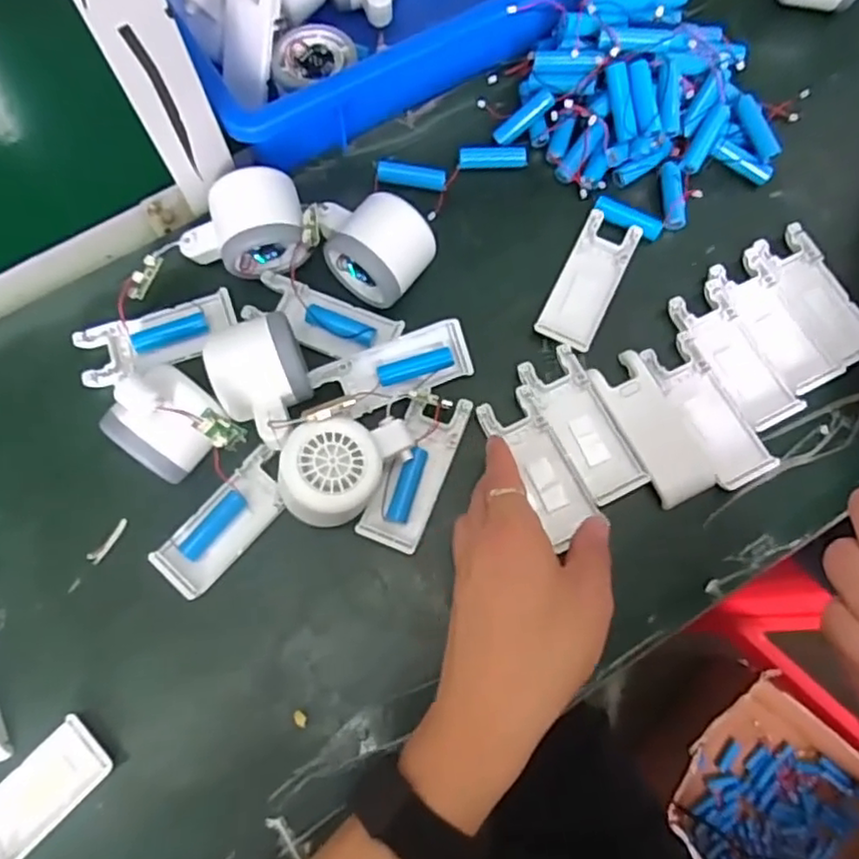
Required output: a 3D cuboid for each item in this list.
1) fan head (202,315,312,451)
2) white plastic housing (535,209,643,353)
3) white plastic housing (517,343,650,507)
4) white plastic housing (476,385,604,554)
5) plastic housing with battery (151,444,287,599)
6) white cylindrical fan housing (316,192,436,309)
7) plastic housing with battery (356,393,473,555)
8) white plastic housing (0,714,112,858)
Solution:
[{"bbox_3d":[-0.099,-0.023,0.404,0.055,0.051,0.079,-21,75,-6],"label":"fan head"},{"bbox_3d":[0.111,-0.102,0.454,0.040,0.006,0.103,25,76,6],"label":"white plastic housing"},{"bbox_3d":[0.099,-0.004,0.425,0.039,0.009,0.102,-26,76,-8],"label":"white plastic housing"},{"bbox_3d":[0.072,0.021,0.423,0.040,0.008,0.098,-27,80,-9],"label":"white plastic housing"},{"bbox_3d":[-0.124,0.056,0.401,0.039,0.011,0.093,41,78,10],"label":"plastic housing with battery"},{"bbox_3d":[-0.040,-0.124,0.434,0.078,0.049,0.056,34,77,9],"label":"white cylindrical fan housing"},{"bbox_3d":[-0.008,0.024,0.410,0.038,0.017,0.100,22,75,5],"label":"plastic housing with battery"},{"bbox_3d":[-0.226,0.210,0.362,0.102,0.013,0.039,-43,79,-11],"label":"white plastic housing"}]

